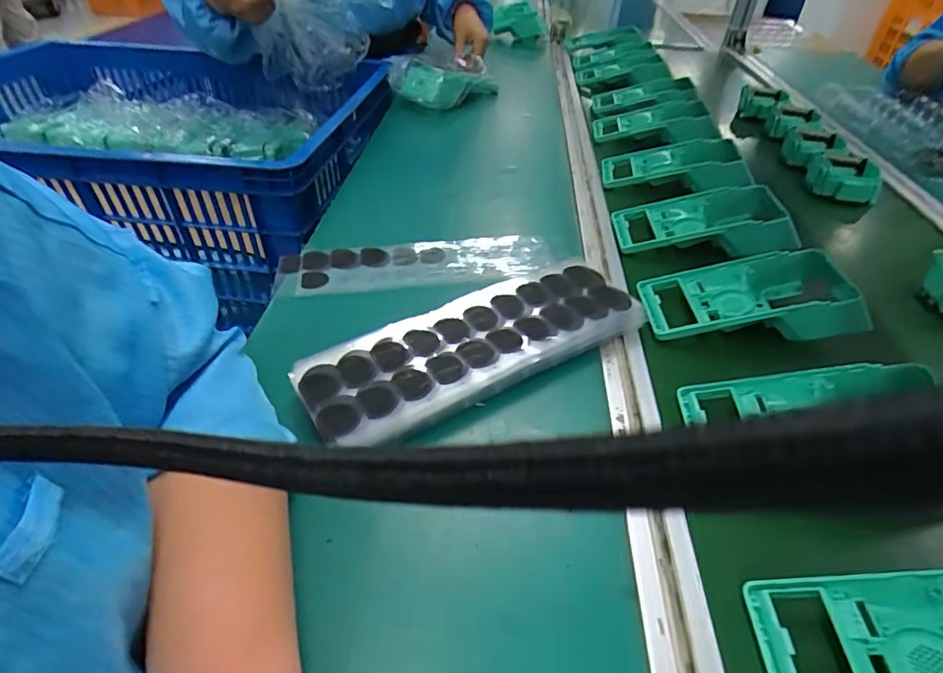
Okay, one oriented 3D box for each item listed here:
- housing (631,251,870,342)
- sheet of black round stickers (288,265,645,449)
[{"bbox_3d":[0.255,-0.040,0.477,0.181,0.050,0.089,4,43,-1],"label":"housing"},{"bbox_3d":[0.006,0.006,0.425,0.281,0.022,0.094,-23,50,-25],"label":"sheet of black round stickers"}]

